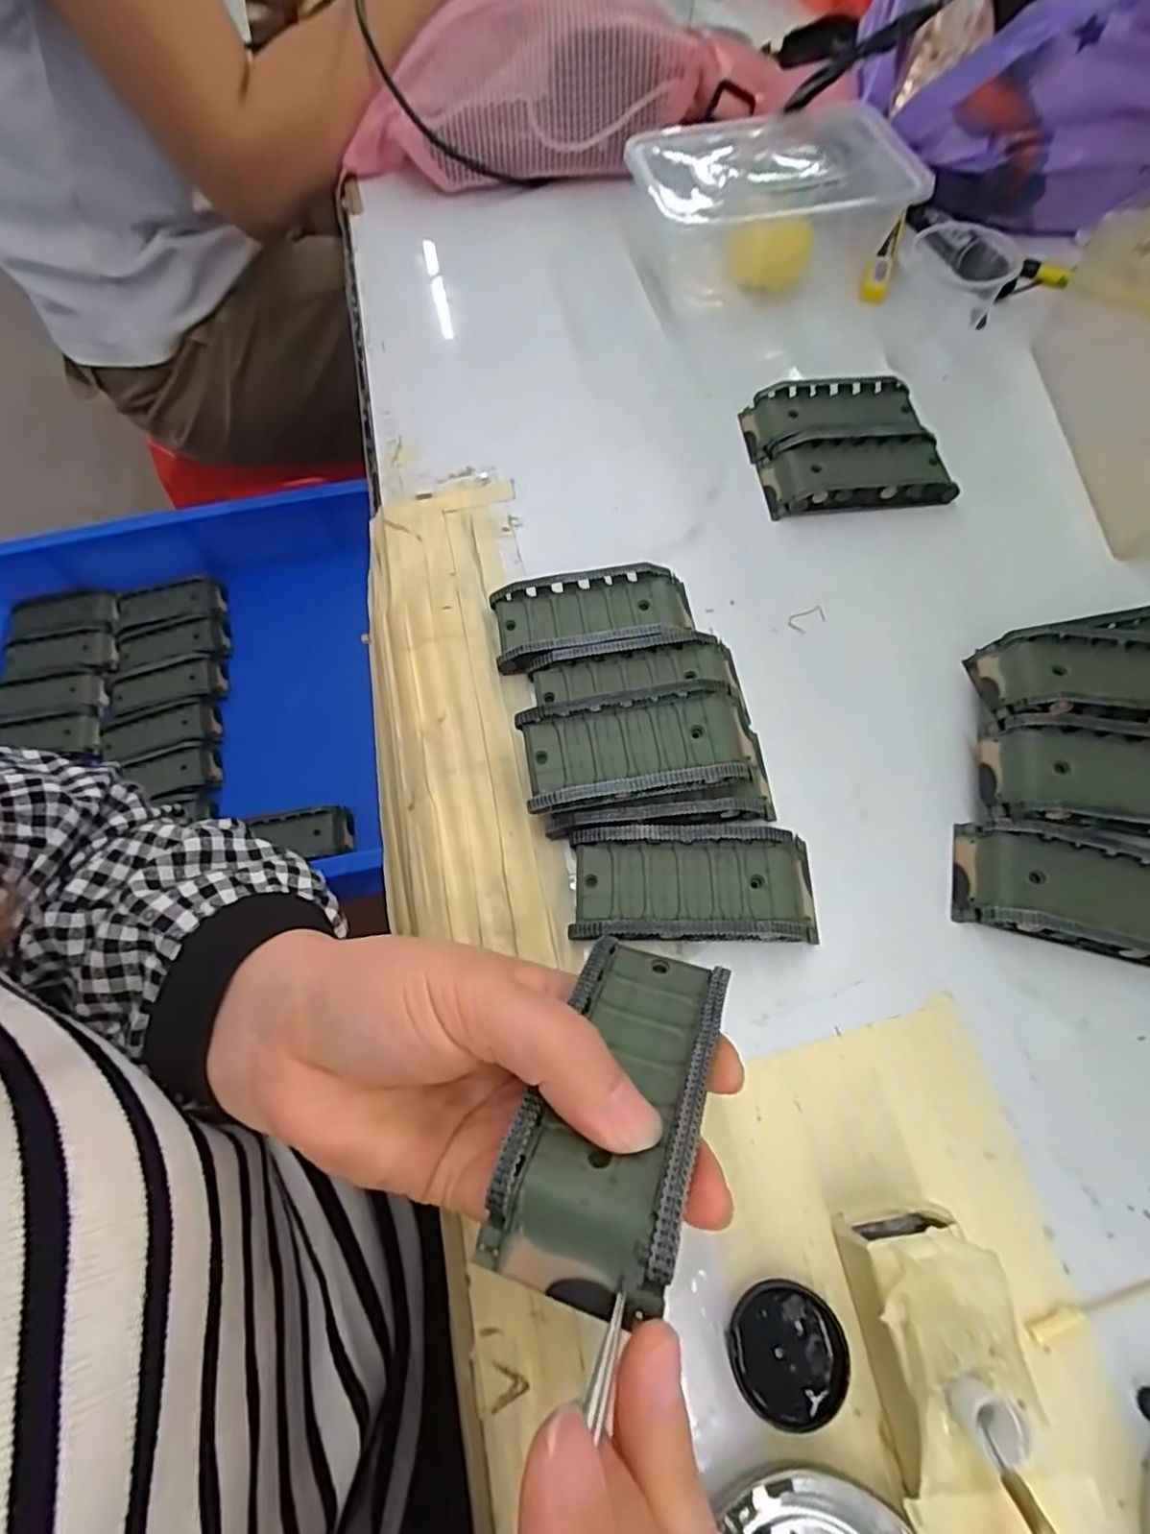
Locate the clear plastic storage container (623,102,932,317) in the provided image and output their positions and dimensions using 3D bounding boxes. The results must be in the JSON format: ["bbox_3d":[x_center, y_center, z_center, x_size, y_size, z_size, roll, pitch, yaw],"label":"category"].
[{"bbox_3d":[0.128,-0.366,0.434,0.172,0.067,0.112,-9,65,-3],"label":"clear plastic storage container"}]

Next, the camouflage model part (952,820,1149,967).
[{"bbox_3d":[0.204,0.051,0.259,0.095,0.020,0.043,14,66,7],"label":"camouflage model part"}]

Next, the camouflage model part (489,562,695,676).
[{"bbox_3d":[0.009,-0.074,0.323,0.096,0.018,0.044,-8,65,-3],"label":"camouflage model part"}]

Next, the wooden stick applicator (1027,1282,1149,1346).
[{"bbox_3d":[0.173,0.172,0.212,0.059,0.004,0.007,-17,65,-6],"label":"wooden stick applicator"}]

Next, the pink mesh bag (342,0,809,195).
[{"bbox_3d":[-0.004,-0.507,0.487,0.314,0.093,0.098,-5,65,-2],"label":"pink mesh bag"}]

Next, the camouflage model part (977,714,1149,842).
[{"bbox_3d":[0.220,0.008,0.270,0.093,0.031,0.044,10,65,5],"label":"camouflage model part"}]

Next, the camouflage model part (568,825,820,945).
[{"bbox_3d":[0.049,0.048,0.266,0.096,0.019,0.045,0,65,1],"label":"camouflage model part"}]

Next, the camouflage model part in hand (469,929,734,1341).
[{"bbox_3d":[0.013,0.085,0.176,0.041,0.020,0.095,19,35,11],"label":"camouflage model part in hand"}]

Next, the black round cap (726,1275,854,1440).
[{"bbox_3d":[0.067,0.184,0.207,0.035,0.006,0.035,0,65,1],"label":"black round cap"}]

